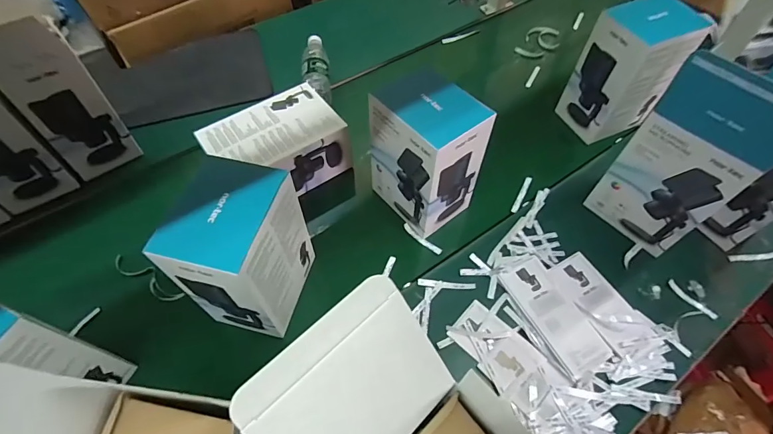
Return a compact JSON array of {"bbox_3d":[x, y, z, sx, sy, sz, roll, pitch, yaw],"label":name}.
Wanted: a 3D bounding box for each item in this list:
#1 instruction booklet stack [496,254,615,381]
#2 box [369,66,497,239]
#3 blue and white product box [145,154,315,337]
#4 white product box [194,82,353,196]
[{"bbox_3d":[0.262,0.148,0.617,0.084,0.011,0.188,-23,62,-14],"label":"instruction booklet stack"},{"bbox_3d":[0.064,-0.096,0.653,0.114,0.230,0.145,-36,65,-20],"label":"box"},{"bbox_3d":[-0.192,0.047,0.542,0.113,0.230,0.150,14,59,7],"label":"blue and white product box"},{"bbox_3d":[-0.199,-0.122,0.744,0.218,0.127,0.148,-32,64,-19],"label":"white product box"}]

